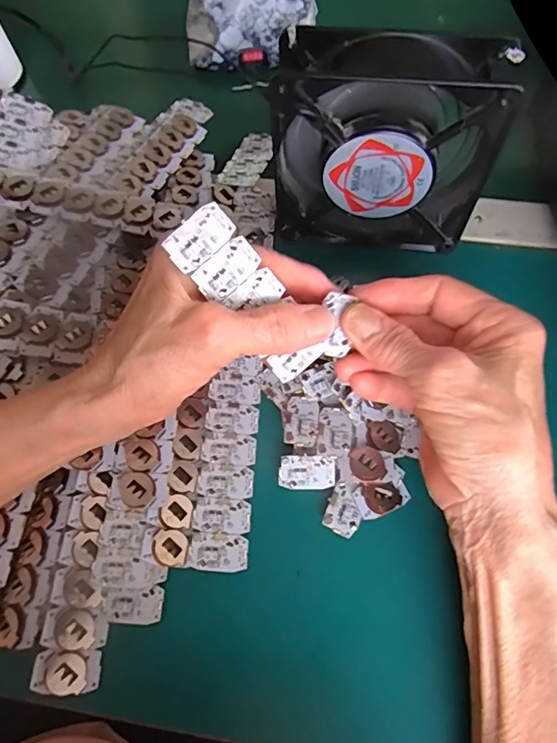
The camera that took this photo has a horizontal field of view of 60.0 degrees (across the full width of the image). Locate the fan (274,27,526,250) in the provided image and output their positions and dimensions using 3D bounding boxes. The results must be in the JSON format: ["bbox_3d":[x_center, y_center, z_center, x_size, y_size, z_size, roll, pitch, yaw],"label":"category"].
[{"bbox_3d":[0.064,-0.128,0.290,0.125,0.123,0.045,7,67,6],"label":"fan"}]

